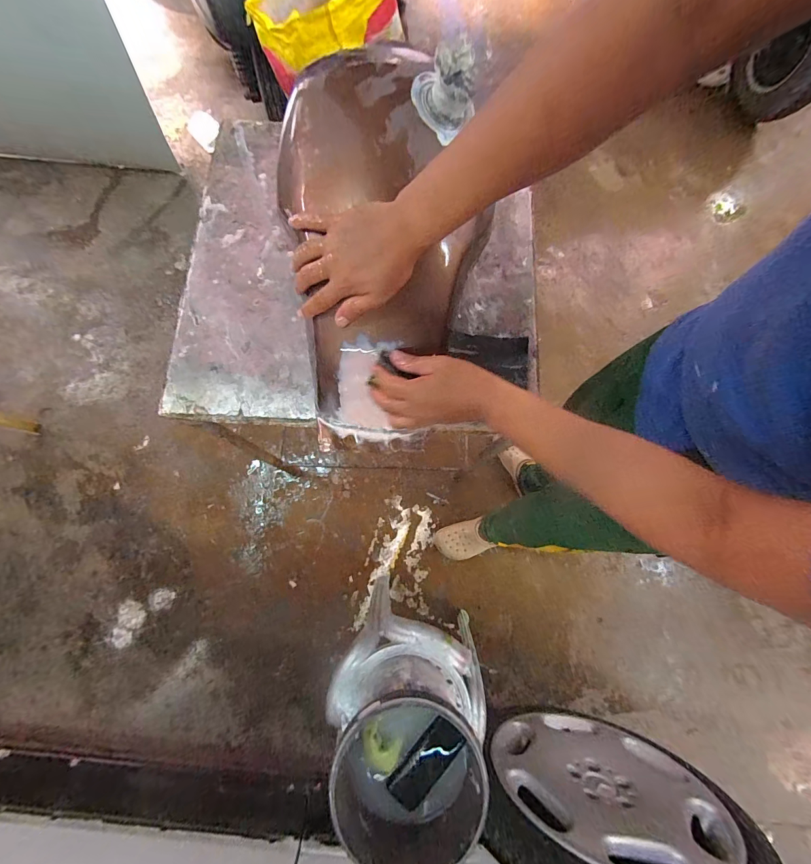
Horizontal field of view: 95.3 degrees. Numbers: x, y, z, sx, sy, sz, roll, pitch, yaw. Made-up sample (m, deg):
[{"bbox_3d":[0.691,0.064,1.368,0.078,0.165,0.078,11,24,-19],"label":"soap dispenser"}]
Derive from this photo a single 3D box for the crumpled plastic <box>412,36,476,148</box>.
[{"bbox_3d":[0.046,-0.393,0.432,0.077,0.058,0.076,6,78,0],"label":"crumpled plastic"}]

